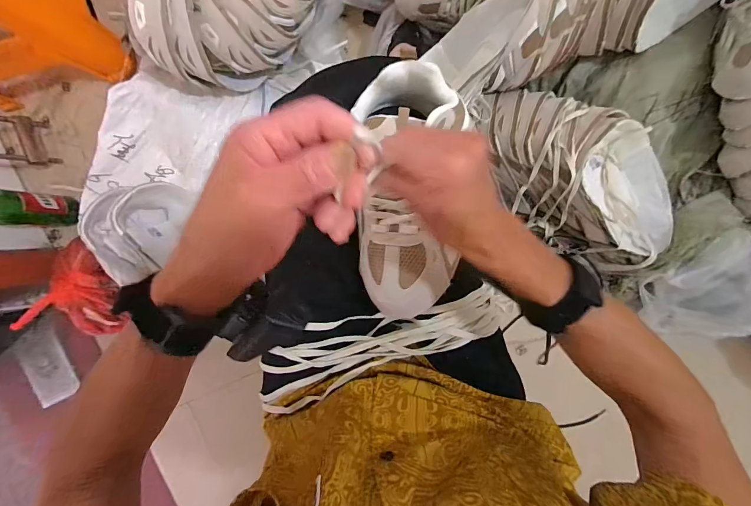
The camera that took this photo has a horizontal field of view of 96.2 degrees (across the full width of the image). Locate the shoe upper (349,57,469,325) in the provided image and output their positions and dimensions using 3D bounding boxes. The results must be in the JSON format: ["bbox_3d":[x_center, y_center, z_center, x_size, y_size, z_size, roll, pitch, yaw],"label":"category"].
[{"bbox_3d":[0.031,-0.063,0.348,0.113,0.068,0.250,2,92,6],"label":"shoe upper"}]

